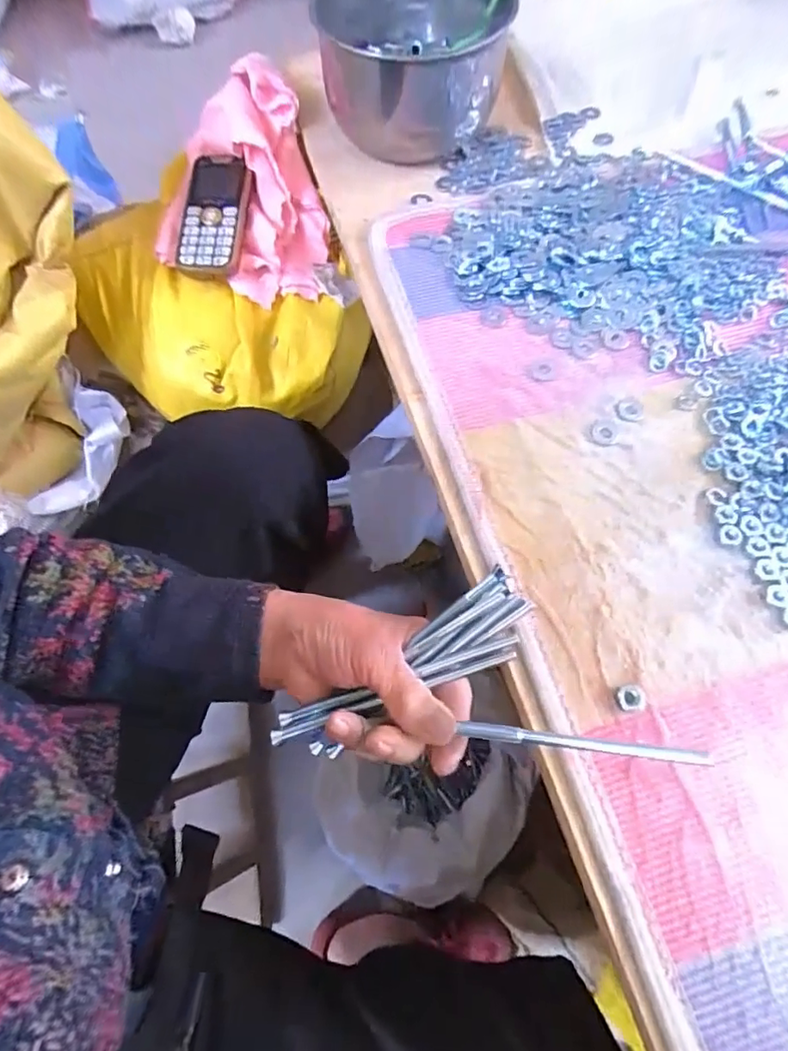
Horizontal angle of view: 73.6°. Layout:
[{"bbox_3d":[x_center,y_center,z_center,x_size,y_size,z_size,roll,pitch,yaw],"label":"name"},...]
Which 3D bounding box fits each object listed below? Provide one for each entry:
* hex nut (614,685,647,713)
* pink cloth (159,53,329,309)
[{"bbox_3d":[0.134,0.097,0.296,0.016,0.005,0.014,-3,67,0],"label":"hex nut"},{"bbox_3d":[-0.147,-0.336,0.520,0.158,0.116,0.208,1,67,1],"label":"pink cloth"}]

